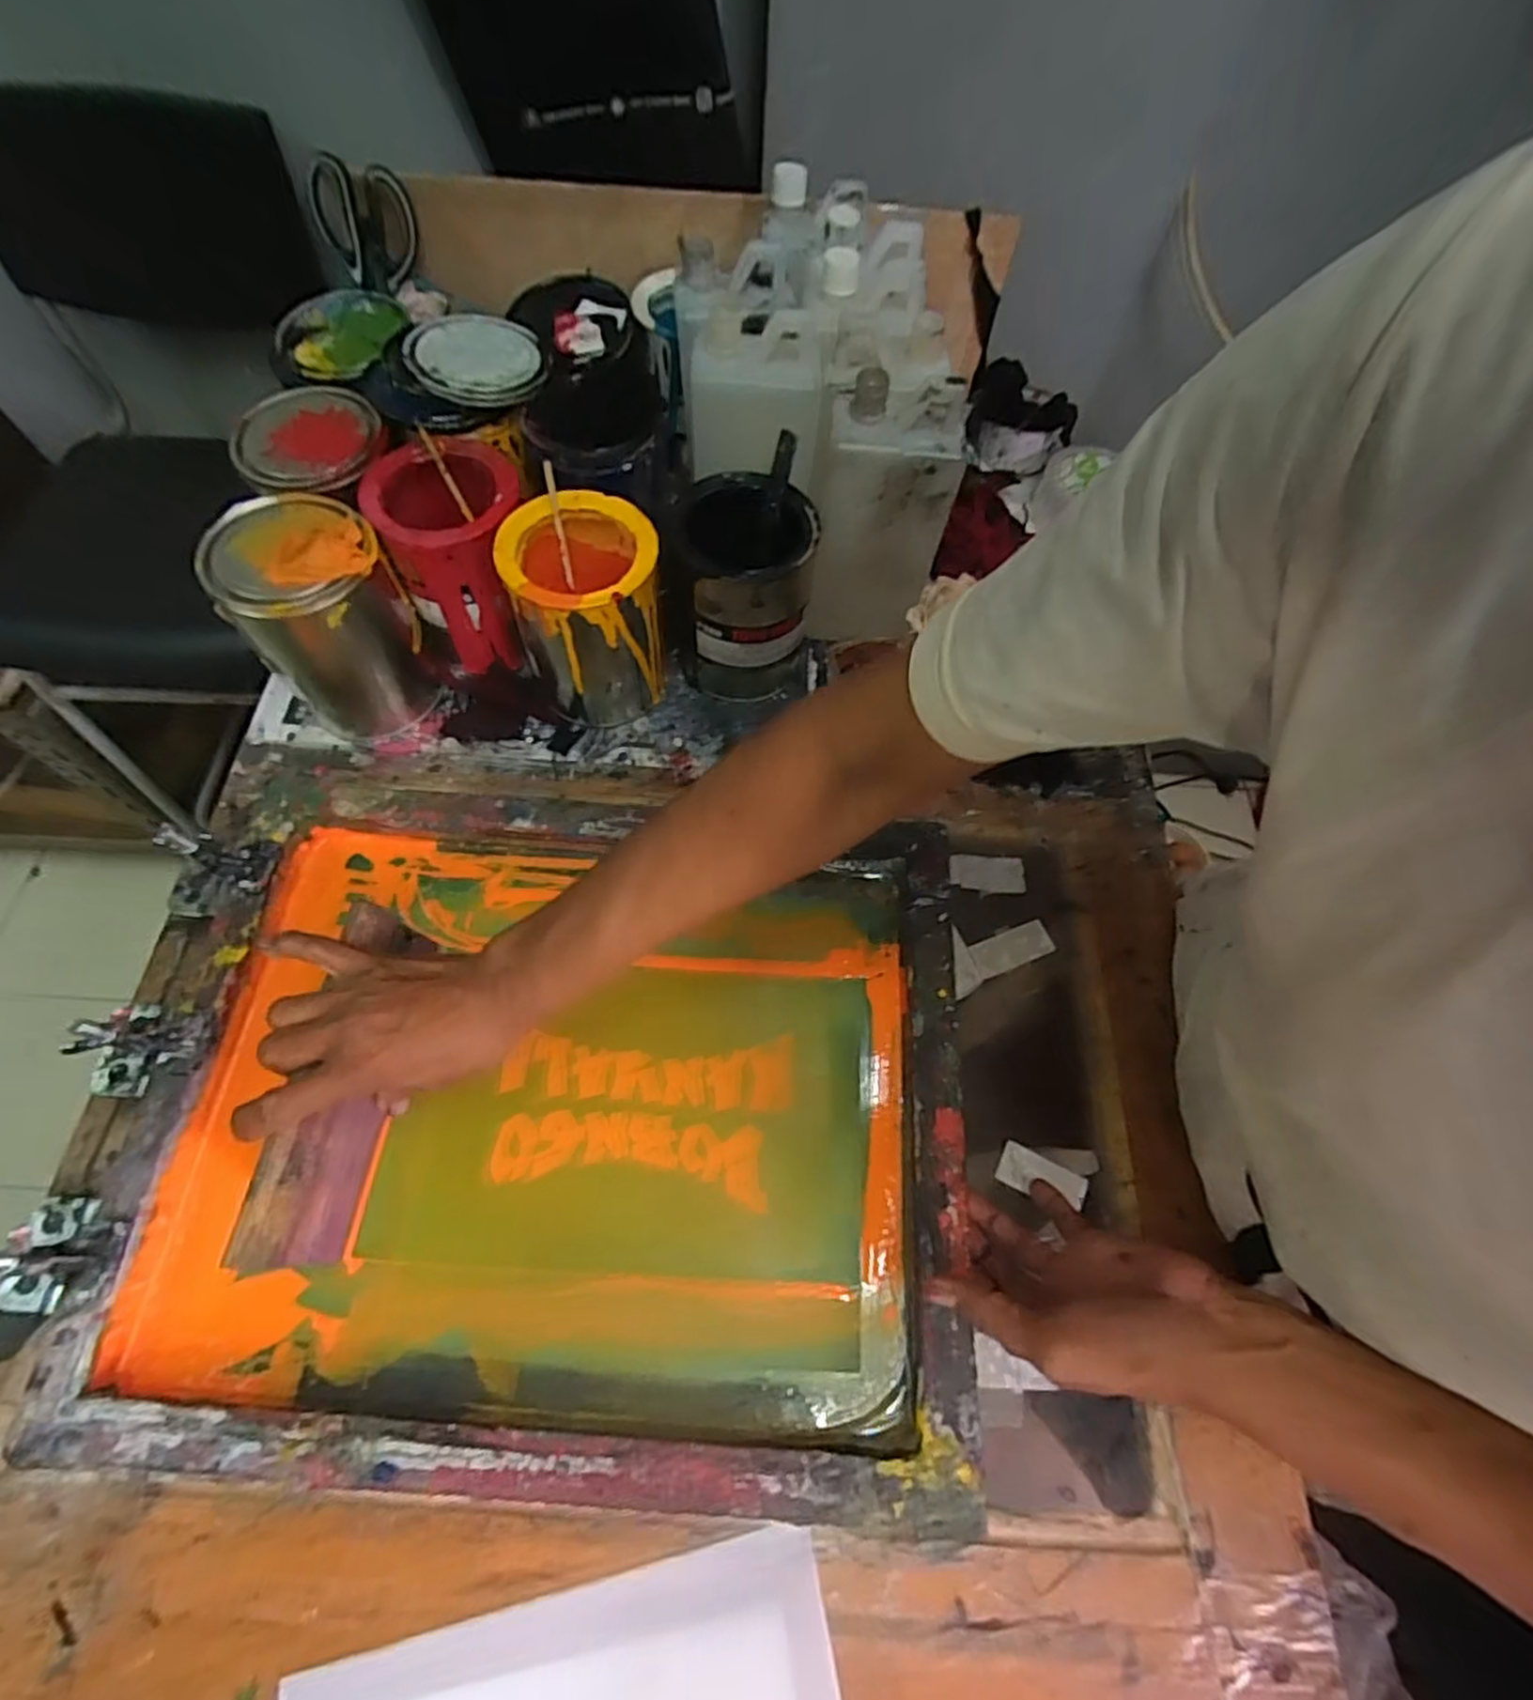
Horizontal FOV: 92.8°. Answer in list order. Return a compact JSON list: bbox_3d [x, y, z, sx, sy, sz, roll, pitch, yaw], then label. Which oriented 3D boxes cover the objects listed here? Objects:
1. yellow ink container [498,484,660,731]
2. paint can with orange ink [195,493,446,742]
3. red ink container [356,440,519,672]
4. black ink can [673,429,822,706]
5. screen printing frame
[{"bbox_3d":[-0.136,-0.182,0.572,0.104,0.145,0.107,-6,65,-6],"label":"yellow ink container"},{"bbox_3d":[-0.327,-0.171,0.554,0.100,0.159,0.099,1,64,-3],"label":"paint can with orange ink"},{"bbox_3d":[-0.239,-0.233,0.586,0.106,0.129,0.111,-26,68,-15],"label":"red ink container"},{"bbox_3d":[-0.013,-0.207,0.593,0.099,0.145,0.107,-1,64,-4],"label":"black ink can"},{"bbox_3d":[-0.126,0.146,0.468,0.483,0.049,0.411,5,64,-1],"label":"screen printing frame"}]

